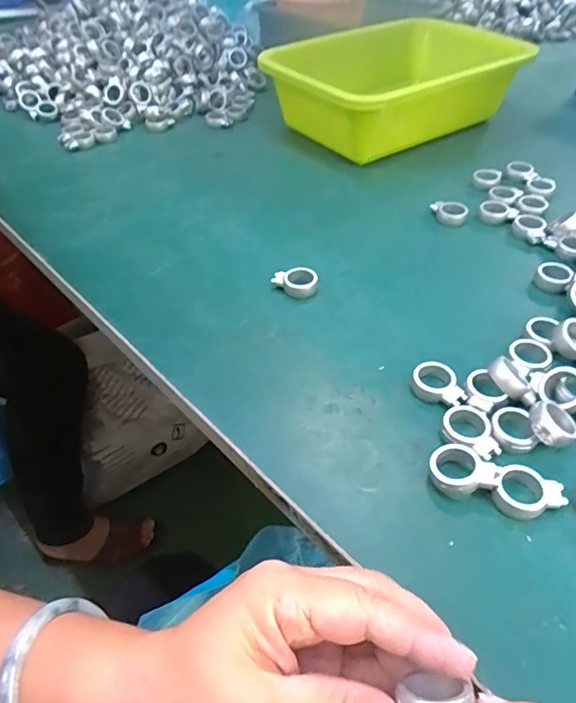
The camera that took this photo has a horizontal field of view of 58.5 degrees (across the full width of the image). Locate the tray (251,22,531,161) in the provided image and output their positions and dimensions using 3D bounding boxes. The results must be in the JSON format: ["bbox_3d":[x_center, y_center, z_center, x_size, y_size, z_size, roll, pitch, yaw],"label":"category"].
[{"bbox_3d":[0.107,-0.296,0.581,0.253,0.081,0.206,-28,50,-23],"label":"tray"}]

